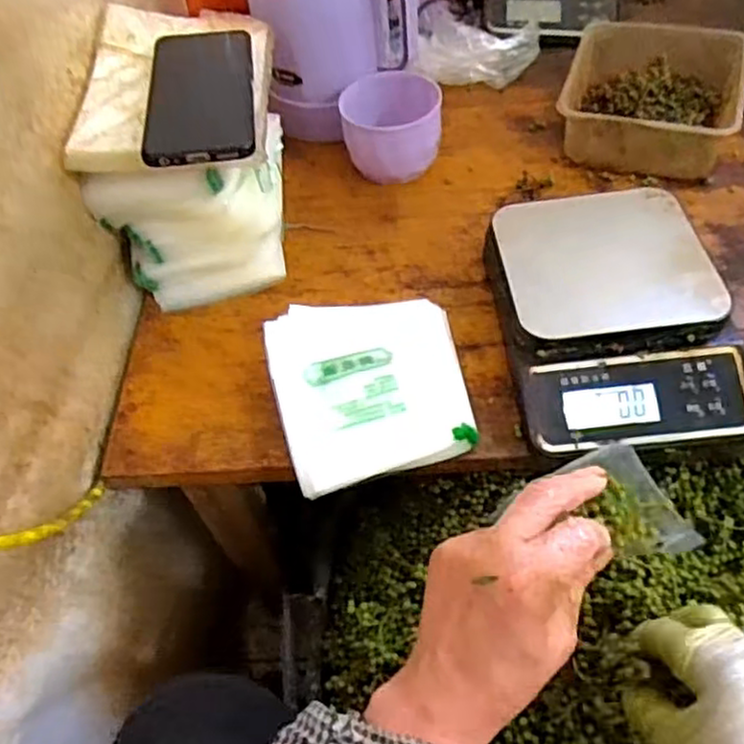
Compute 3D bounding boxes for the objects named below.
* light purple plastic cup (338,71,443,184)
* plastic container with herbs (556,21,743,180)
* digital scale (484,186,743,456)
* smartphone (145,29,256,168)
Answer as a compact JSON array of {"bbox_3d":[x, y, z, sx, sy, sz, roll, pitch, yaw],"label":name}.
[{"bbox_3d":[0.020,-0.219,0.666,0.091,0.073,0.078,-5,52,2],"label":"light purple plastic cup"},{"bbox_3d":[0.257,-0.253,0.667,0.145,0.060,0.175,9,53,12],"label":"plastic container with herbs"},{"bbox_3d":[0.168,-0.039,0.522,0.148,0.058,0.206,-7,52,0],"label":"digital scale"},{"bbox_3d":[-0.127,-0.208,0.534,0.076,0.010,0.164,-9,52,-1],"label":"smartphone"}]

